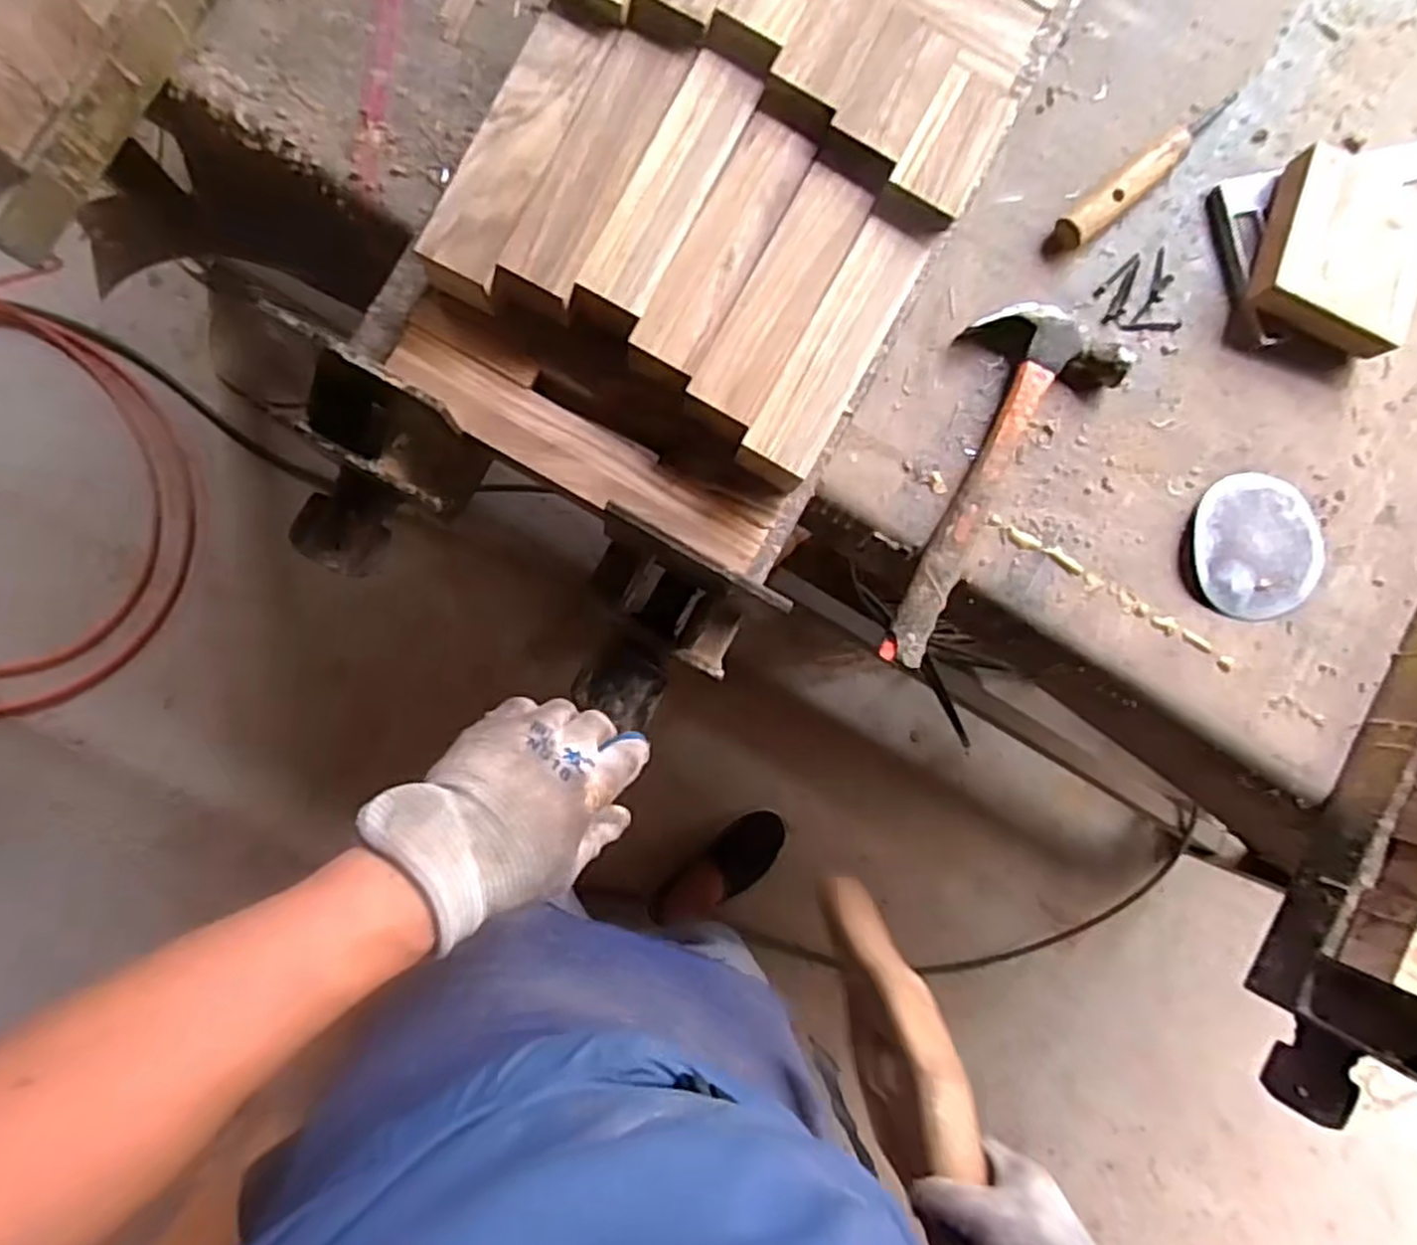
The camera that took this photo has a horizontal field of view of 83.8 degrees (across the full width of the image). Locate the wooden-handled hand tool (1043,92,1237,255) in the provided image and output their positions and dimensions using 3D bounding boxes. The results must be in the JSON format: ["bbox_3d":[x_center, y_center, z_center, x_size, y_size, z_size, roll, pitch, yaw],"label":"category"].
[{"bbox_3d":[0.343,-0.353,0.616,0.192,0.024,0.026,-39,92,-6],"label":"wooden-handled hand tool"}]

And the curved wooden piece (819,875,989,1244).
[{"bbox_3d":[0.165,0.367,0.653,0.077,0.379,0.058,-14,124,0],"label":"curved wooden piece"}]

